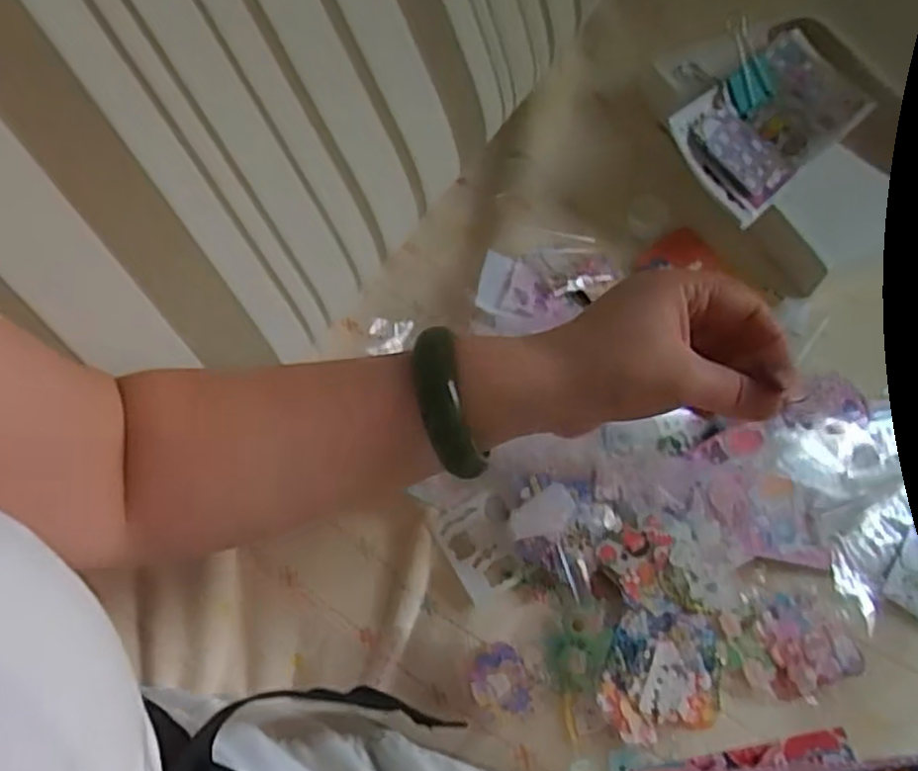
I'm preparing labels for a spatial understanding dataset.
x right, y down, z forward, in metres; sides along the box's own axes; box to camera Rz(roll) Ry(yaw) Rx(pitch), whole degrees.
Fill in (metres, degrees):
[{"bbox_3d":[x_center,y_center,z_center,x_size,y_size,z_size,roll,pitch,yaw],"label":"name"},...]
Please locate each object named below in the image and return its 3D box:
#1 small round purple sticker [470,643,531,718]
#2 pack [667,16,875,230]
[{"bbox_3d":[0.023,0.167,0.411,0.031,0.006,0.036,-7,68,-5],"label":"small round purple sticker"},{"bbox_3d":[0.225,-0.211,0.550,0.181,0.024,0.118,-41,86,-24],"label":"pack"}]

